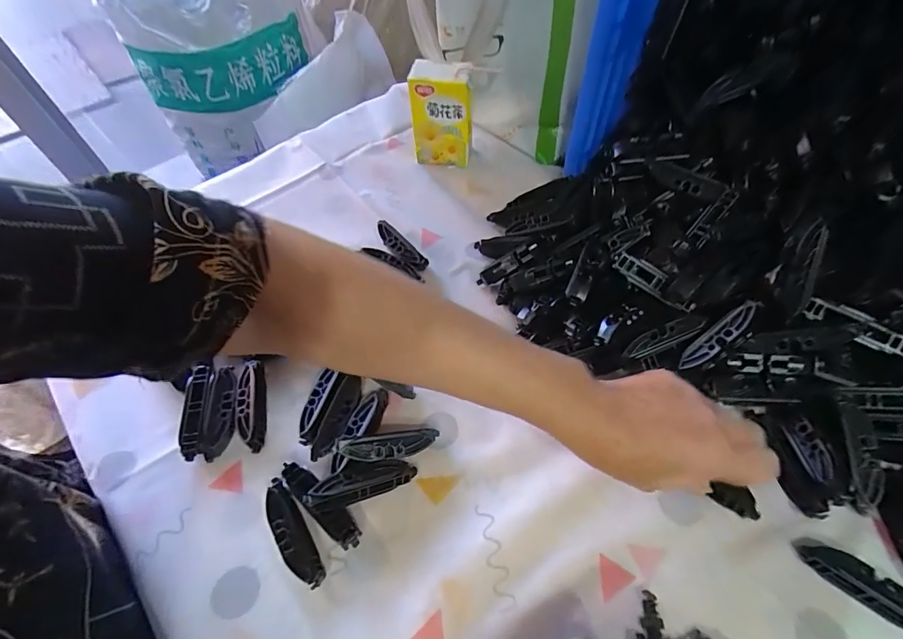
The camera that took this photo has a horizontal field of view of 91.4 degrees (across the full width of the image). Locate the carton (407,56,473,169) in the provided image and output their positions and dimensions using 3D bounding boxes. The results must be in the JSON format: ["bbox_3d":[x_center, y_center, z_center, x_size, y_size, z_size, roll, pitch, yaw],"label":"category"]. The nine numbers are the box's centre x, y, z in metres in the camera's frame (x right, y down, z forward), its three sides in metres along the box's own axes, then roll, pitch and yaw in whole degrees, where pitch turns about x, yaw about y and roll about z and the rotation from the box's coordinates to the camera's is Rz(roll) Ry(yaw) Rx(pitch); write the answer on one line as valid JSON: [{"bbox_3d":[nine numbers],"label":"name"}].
[{"bbox_3d":[-0.010,-0.239,0.520,0.070,0.108,0.044,9,58,9],"label":"carton"}]

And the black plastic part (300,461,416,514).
[{"bbox_3d":[-0.067,0.121,0.331,0.082,0.020,0.025,-7,53,-30],"label":"black plastic part"}]

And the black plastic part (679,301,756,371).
[{"bbox_3d":[0.212,0.014,0.353,0.071,0.004,0.017,-47,60,16],"label":"black plastic part"}]

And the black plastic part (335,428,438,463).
[{"bbox_3d":[-0.048,0.098,0.343,0.080,0.014,0.018,-2,55,-23],"label":"black plastic part"}]

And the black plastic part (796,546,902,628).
[{"bbox_3d":[0.279,0.178,0.292,0.084,0.012,0.021,34,64,22],"label":"black plastic part"}]

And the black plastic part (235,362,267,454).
[{"bbox_3d":[-0.172,0.074,0.378,0.021,0.021,0.081,-13,57,-6],"label":"black plastic part"}]

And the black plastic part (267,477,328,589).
[{"bbox_3d":[-0.116,0.155,0.321,0.022,0.017,0.080,-28,60,-15],"label":"black plastic part"}]

